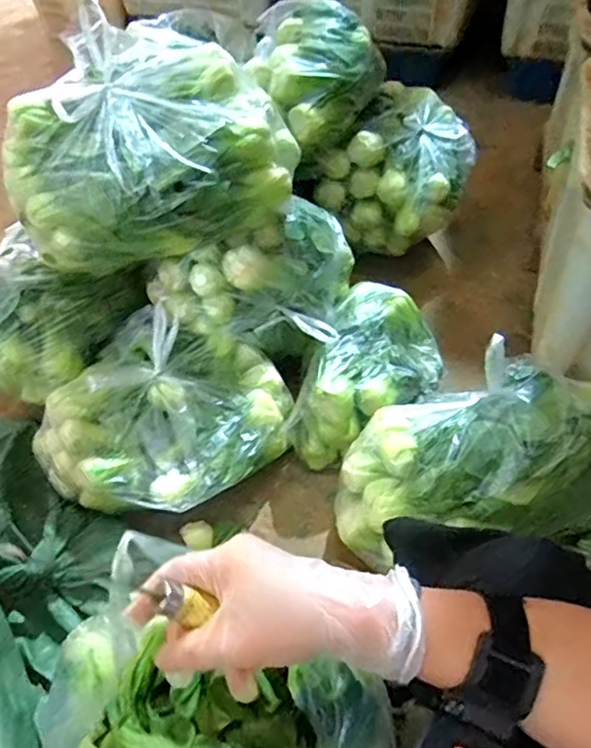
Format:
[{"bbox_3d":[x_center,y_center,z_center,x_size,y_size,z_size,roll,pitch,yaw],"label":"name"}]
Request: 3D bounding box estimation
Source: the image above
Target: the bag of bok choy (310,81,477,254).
[{"bbox_3d":[0.232,-0.427,1.227,0.235,0.237,0.351,25,54,22],"label":"bag of bok choy"}]

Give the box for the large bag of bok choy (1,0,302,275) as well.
[{"bbox_3d":[-0.221,-0.324,0.838,0.387,0.227,0.266,-23,51,-18],"label":"large bag of bok choy"}]

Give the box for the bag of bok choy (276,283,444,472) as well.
[{"bbox_3d":[0.107,-0.013,0.988,0.313,0.153,0.230,-23,51,-18],"label":"bag of bok choy"}]

